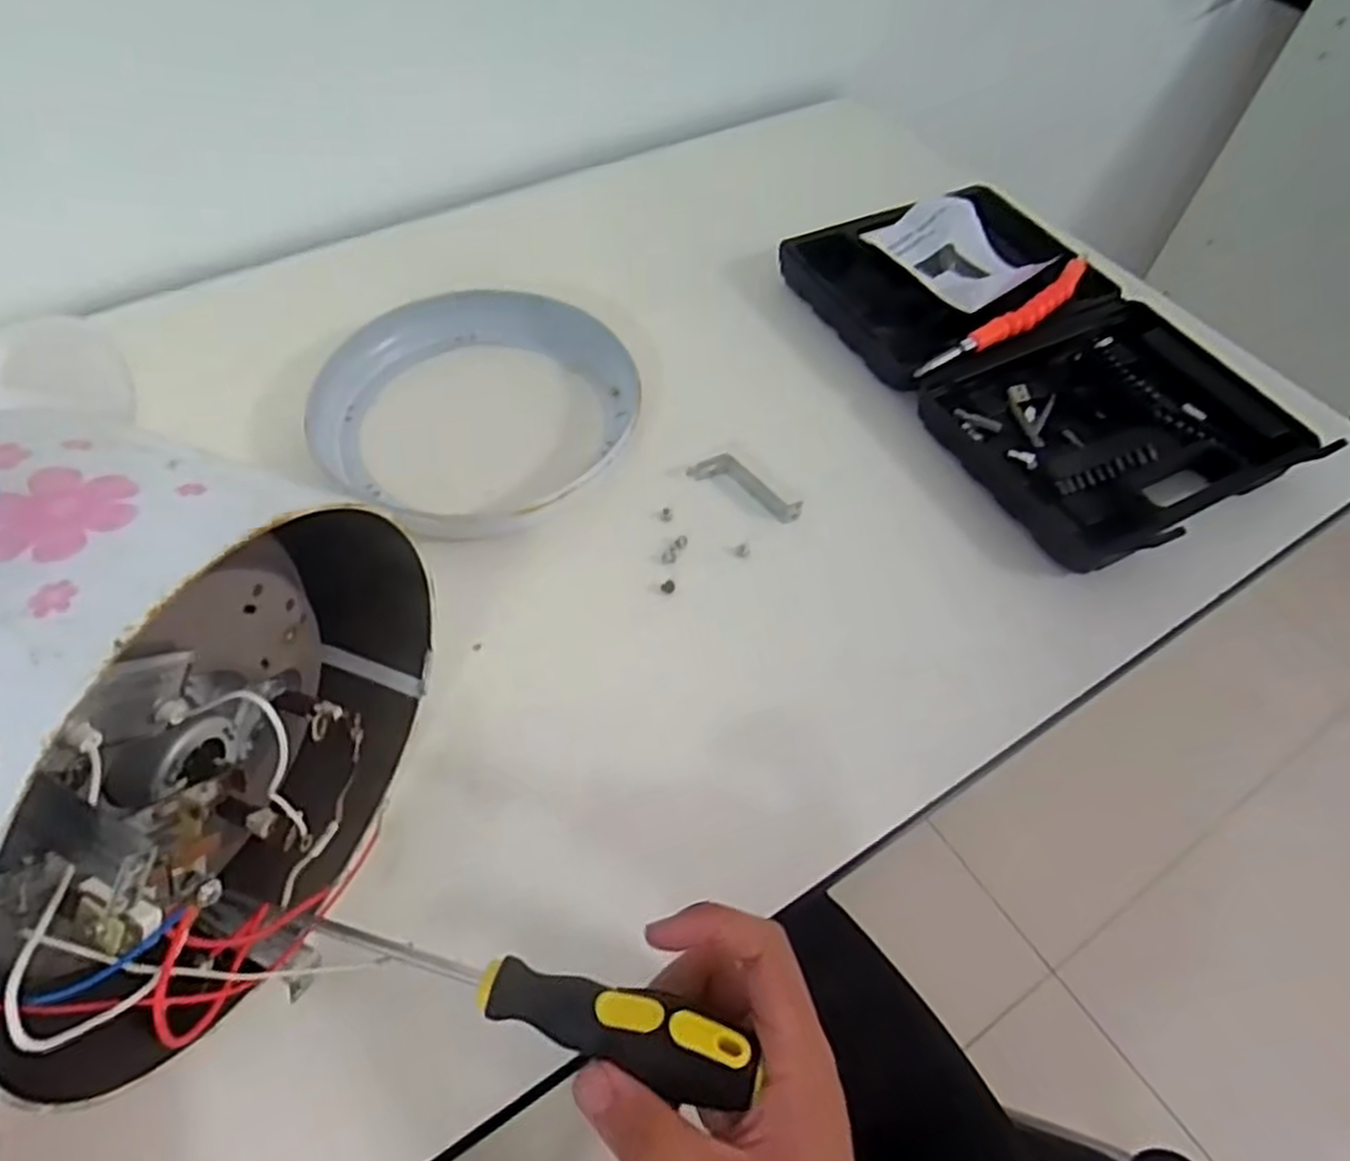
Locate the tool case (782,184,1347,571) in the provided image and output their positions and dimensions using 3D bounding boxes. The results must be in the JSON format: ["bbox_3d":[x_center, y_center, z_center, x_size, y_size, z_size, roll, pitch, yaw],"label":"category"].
[{"bbox_3d":[0.250,-0.164,0.566,0.203,0.048,0.336,-25,63,-19],"label":"tool case"}]

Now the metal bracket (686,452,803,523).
[{"bbox_3d":[0.047,-0.062,0.506,0.075,0.012,0.024,25,58,16],"label":"metal bracket"}]

